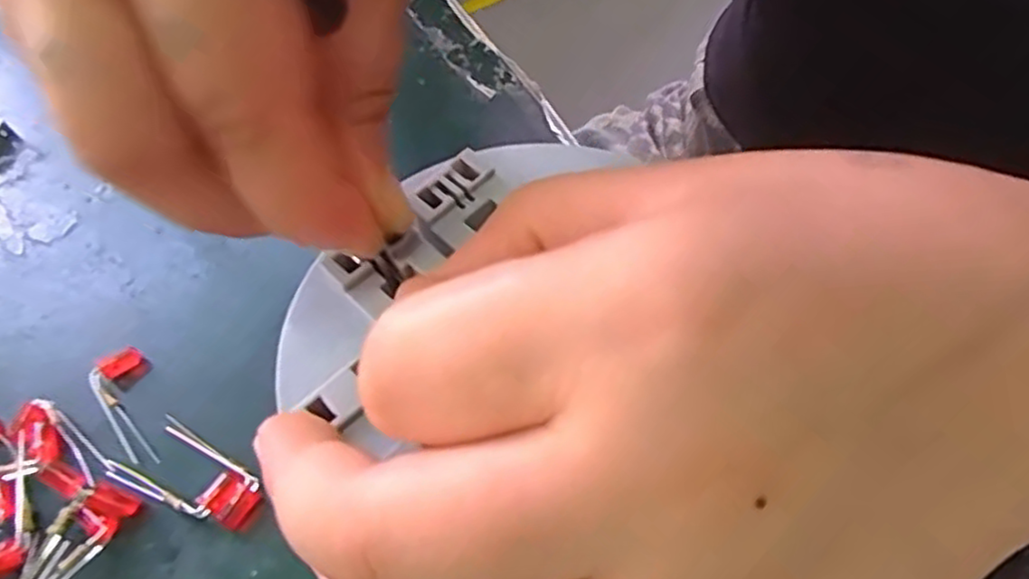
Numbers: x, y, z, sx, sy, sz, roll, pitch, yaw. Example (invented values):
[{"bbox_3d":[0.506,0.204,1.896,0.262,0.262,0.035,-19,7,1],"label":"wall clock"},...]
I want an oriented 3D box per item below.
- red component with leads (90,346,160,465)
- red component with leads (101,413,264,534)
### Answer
[{"bbox_3d":[-0.088,0.026,0.159,0.012,0.004,0.030,-34,60,-16],"label":"red component with leads"},{"bbox_3d":[-0.071,0.039,0.148,0.036,0.004,0.016,25,62,20],"label":"red component with leads"}]

